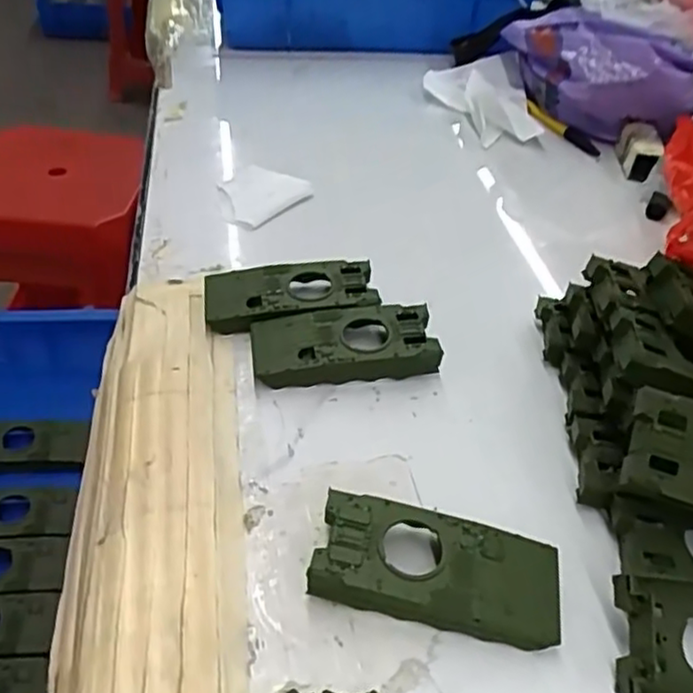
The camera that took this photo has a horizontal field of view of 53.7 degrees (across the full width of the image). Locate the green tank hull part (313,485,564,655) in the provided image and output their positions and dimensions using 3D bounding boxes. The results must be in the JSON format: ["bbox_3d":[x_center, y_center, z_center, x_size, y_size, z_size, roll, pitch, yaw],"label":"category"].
[{"bbox_3d":[0.039,0.097,0.297,0.102,0.020,0.046,10,43,5],"label":"green tank hull part"}]

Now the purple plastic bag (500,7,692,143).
[{"bbox_3d":[0.232,-0.263,0.642,0.098,0.092,0.171,-9,45,-15],"label":"purple plastic bag"}]

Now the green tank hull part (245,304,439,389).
[{"bbox_3d":[-0.001,-0.001,0.398,0.103,0.021,0.046,-3,43,-9],"label":"green tank hull part"}]

